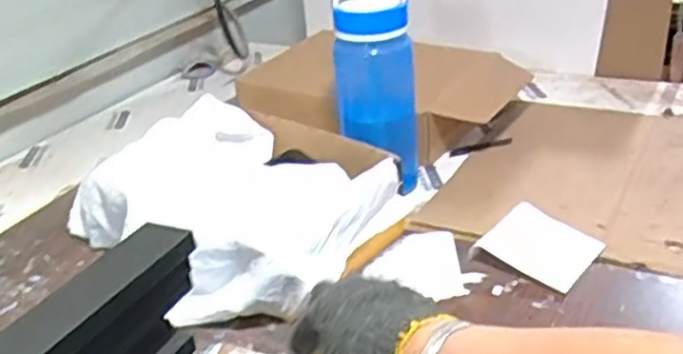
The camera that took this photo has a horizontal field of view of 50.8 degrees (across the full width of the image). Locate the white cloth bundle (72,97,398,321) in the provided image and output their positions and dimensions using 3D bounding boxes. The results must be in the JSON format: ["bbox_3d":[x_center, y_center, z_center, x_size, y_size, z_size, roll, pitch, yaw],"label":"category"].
[{"bbox_3d":[-0.138,0.034,0.854,0.387,0.120,0.258,17,35,37],"label":"white cloth bundle"}]

